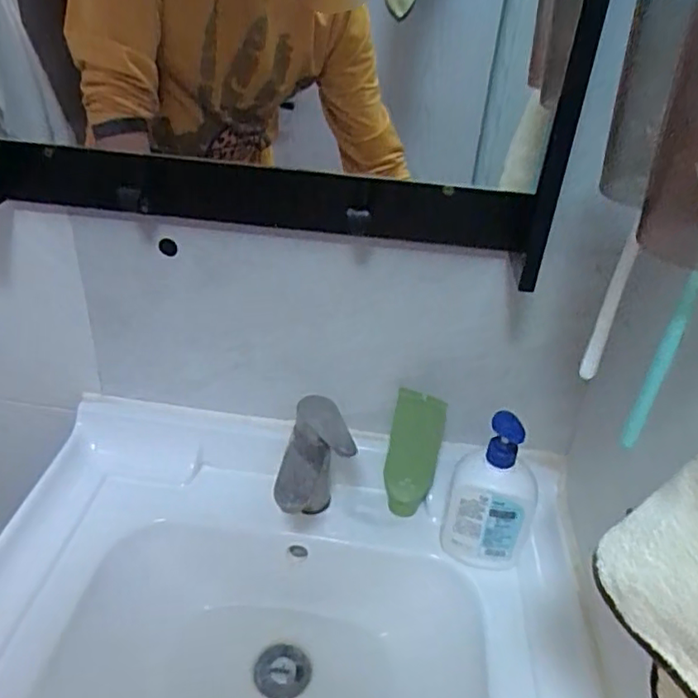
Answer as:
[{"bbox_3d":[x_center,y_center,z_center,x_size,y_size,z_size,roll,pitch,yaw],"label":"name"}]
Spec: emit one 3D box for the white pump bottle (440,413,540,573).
[{"bbox_3d":[0.152,0.157,0.664,0.091,0.190,0.047,21,37,22],"label":"white pump bottle"}]

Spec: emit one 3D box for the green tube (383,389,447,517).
[{"bbox_3d":[0.075,0.125,0.731,0.061,0.150,0.043,11,34,8],"label":"green tube"}]

